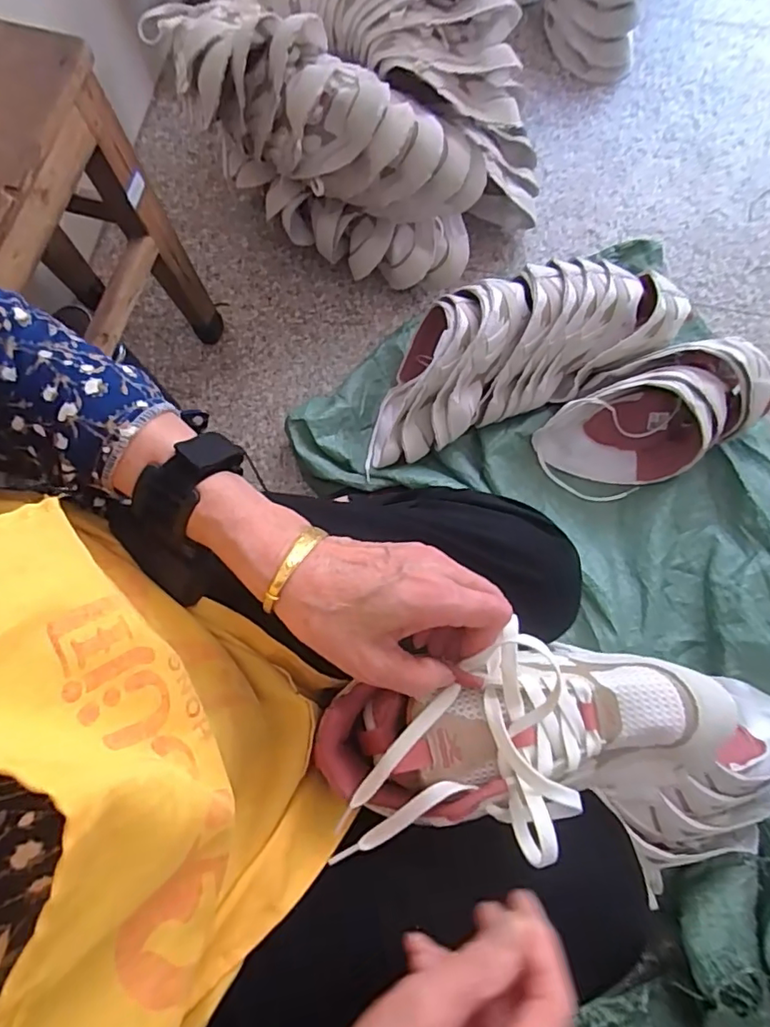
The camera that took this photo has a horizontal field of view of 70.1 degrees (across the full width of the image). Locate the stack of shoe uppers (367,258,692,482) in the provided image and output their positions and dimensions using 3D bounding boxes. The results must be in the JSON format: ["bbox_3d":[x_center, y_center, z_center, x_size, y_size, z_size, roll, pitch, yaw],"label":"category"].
[{"bbox_3d":[0.171,-0.227,0.754,0.458,0.120,0.168,-22,79,-3],"label":"stack of shoe uppers"}]

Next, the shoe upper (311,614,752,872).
[{"bbox_3d":[0.086,0.131,0.326,0.249,0.071,0.108,-11,73,0],"label":"shoe upper"}]

